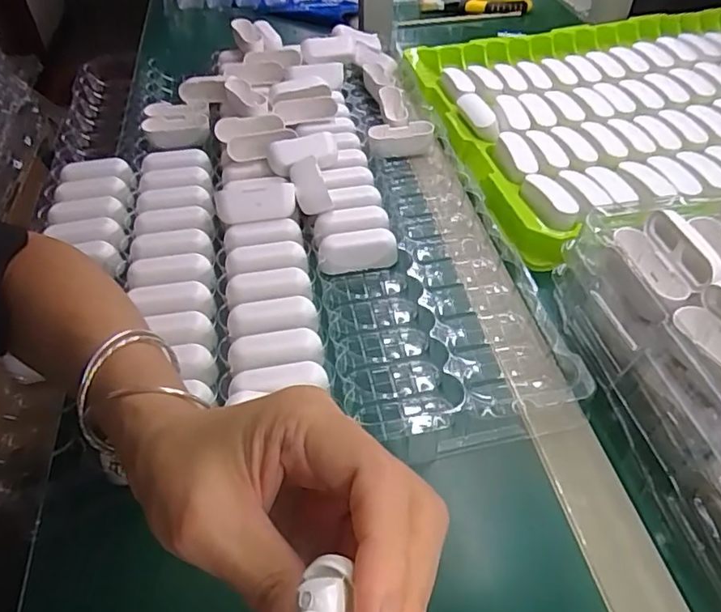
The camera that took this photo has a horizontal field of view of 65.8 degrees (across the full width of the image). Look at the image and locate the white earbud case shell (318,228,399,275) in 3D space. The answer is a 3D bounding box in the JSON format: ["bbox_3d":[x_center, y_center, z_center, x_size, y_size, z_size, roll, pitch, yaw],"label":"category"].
[{"bbox_3d":[-0.003,-0.044,0.451,0.063,0.025,0.020,-8,47,-7],"label":"white earbud case shell"}]

